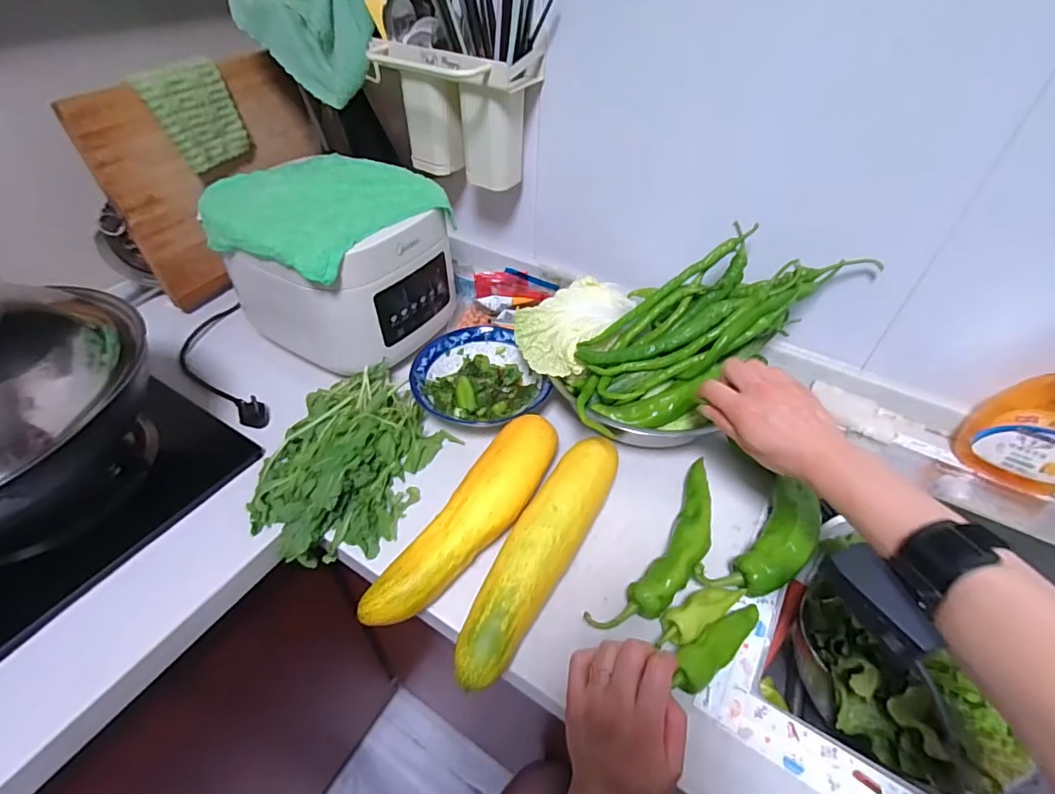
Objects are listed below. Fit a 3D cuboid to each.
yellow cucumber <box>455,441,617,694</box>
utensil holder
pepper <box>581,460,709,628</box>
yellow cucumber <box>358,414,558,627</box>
[{"bbox_3d":[0.013,0.143,0.482,0.057,0.064,0.260,24,49,21],"label":"yellow cucumber"},{"bbox_3d":[-0.093,-0.376,0.677,0.196,0.153,0.086,17,47,15],"label":"utensil holder"},{"bbox_3d":[0.144,0.147,0.500,0.056,0.038,0.222,30,52,25],"label":"pepper"},{"bbox_3d":[-0.050,0.114,0.491,0.066,0.052,0.248,26,50,22],"label":"yellow cucumber"}]

